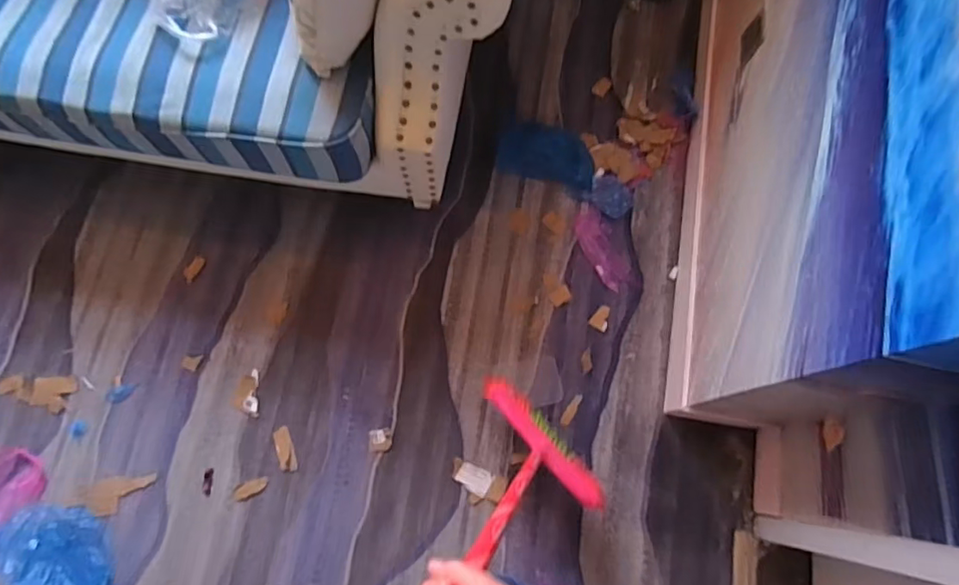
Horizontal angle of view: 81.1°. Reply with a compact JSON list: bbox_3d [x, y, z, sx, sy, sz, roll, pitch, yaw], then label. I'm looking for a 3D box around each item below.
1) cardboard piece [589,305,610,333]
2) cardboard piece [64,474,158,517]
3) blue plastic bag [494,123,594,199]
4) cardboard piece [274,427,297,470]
[{"bbox_3d":[0.291,0.060,1.326,0.042,0.004,0.062,33,76,8],"label":"cardboard piece"},{"bbox_3d":[-0.782,0.437,1.203,0.153,0.015,0.075,-2,71,-13],"label":"cardboard piece"},{"bbox_3d":[0.177,-0.352,1.427,0.251,0.025,0.164,18,74,4],"label":"blue plastic bag"},{"bbox_3d":[-0.429,0.346,1.235,0.039,0.004,0.097,-18,75,-7],"label":"cardboard piece"}]

